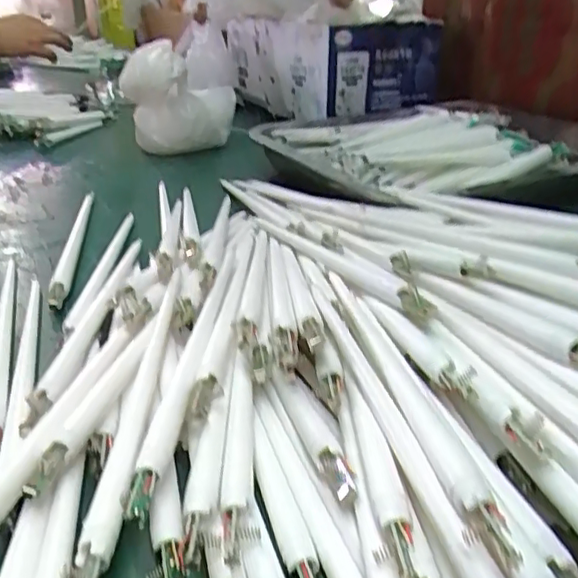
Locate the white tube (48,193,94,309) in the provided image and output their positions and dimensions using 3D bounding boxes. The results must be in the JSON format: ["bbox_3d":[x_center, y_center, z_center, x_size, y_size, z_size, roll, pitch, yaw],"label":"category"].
[{"bbox_3d":[-0.155,-0.039,0.439,0.011,0.009,0.204,-3,29,-9],"label":"white tube"}]

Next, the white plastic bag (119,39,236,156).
[{"bbox_3d":[-0.125,-0.227,0.699,0.124,0.107,0.116,-3,29,-9],"label":"white plastic bag"}]

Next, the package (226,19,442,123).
[{"bbox_3d":[0.051,-0.305,0.797,0.172,0.104,0.249,-14,32,-27],"label":"package"}]

